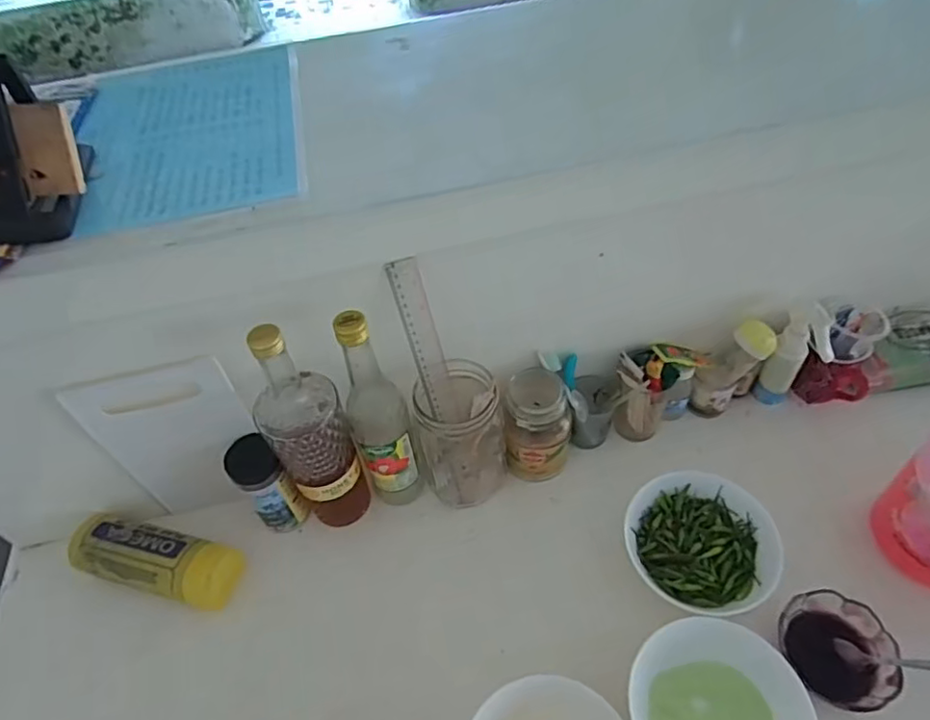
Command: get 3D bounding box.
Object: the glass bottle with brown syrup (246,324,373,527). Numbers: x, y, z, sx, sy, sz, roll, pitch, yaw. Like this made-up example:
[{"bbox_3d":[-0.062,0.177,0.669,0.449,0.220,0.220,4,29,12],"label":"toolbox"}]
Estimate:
[{"bbox_3d":[-0.152,0.072,0.589,0.073,0.278,0.071,-3,50,3],"label":"glass bottle with brown syrup"}]

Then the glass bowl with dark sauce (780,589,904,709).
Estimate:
[{"bbox_3d":[0.334,0.260,0.539,0.078,0.042,0.091,-35,55,-22],"label":"glass bowl with dark sauce"}]

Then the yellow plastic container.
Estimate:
[{"bbox_3d":[-0.324,0.211,0.632,0.181,0.049,0.063,11,52,15],"label":"yellow plastic container"}]

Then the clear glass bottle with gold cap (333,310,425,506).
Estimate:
[{"bbox_3d":[-0.086,0.057,0.599,0.055,0.272,0.057,-16,50,-8],"label":"clear glass bottle with gold cap"}]

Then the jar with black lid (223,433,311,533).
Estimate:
[{"bbox_3d":[-0.212,0.135,0.639,0.052,0.120,0.047,35,61,30],"label":"jar with black lid"}]

